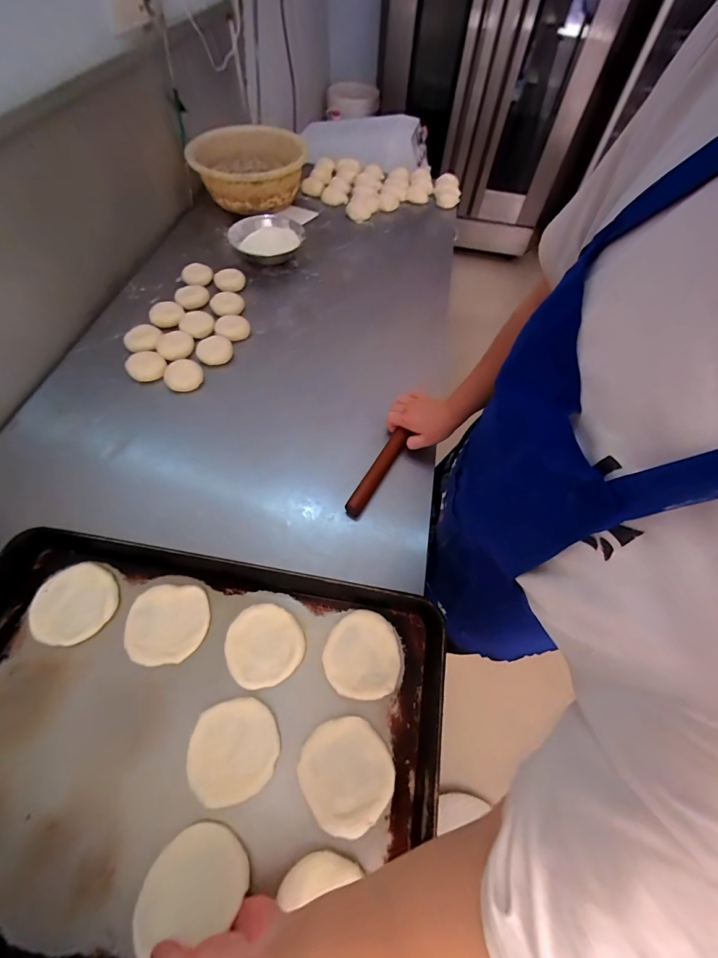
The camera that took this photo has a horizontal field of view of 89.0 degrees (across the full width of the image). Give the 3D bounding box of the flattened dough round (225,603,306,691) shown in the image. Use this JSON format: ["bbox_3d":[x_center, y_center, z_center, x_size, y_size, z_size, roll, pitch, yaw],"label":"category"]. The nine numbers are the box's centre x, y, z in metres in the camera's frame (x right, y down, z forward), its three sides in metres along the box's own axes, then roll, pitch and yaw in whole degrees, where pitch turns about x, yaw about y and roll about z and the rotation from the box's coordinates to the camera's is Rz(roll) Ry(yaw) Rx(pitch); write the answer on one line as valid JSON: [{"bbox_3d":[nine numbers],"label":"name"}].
[{"bbox_3d":[-0.125,0.217,0.480,0.095,0.010,0.096,0,57,1],"label":"flattened dough round"}]

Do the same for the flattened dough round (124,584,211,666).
[{"bbox_3d":[-0.255,0.192,0.487,0.101,0.010,0.097,0,57,1],"label":"flattened dough round"}]

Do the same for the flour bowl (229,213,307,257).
[{"bbox_3d":[-0.236,-0.623,0.950,0.191,0.056,0.182,-3,57,-1],"label":"flour bowl"}]

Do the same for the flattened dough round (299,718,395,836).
[{"bbox_3d":[-0.014,0.333,0.416,0.096,0.009,0.102,0,57,1],"label":"flattened dough round"}]

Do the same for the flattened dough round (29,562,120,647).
[{"bbox_3d":[-0.384,0.166,0.495,0.098,0.014,0.102,0,57,1],"label":"flattened dough round"}]

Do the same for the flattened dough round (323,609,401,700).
[{"bbox_3d":[0.004,0.228,0.479,0.095,0.011,0.100,0,57,1],"label":"flattened dough round"}]

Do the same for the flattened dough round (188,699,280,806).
[{"bbox_3d":[-0.145,0.313,0.424,0.099,0.005,0.095,0,57,1],"label":"flattened dough round"}]

